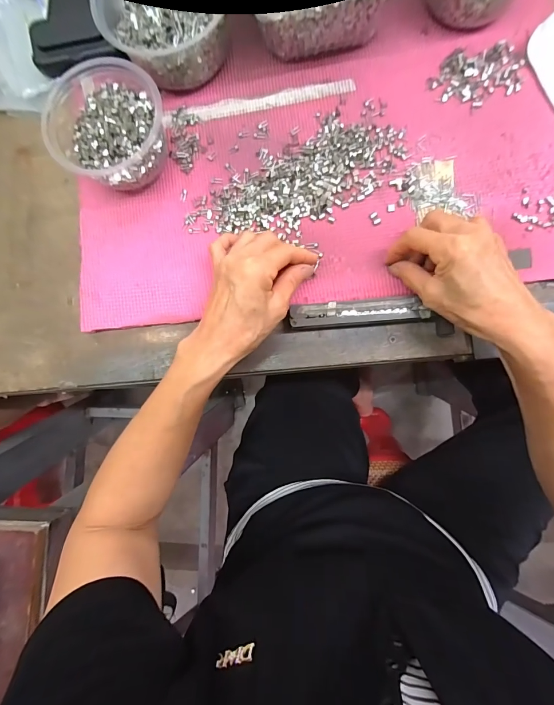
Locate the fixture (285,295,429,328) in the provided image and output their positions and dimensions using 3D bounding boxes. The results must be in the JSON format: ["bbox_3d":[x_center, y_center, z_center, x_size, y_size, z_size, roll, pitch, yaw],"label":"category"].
[{"bbox_3d":[0.078,-0.039,0.327,0.125,0.032,0.022,-3,84,5],"label":"fixture"}]

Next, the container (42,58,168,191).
[{"bbox_3d":[-0.168,-0.227,0.341,0.112,0.061,0.112,0,84,5],"label":"container"}]

